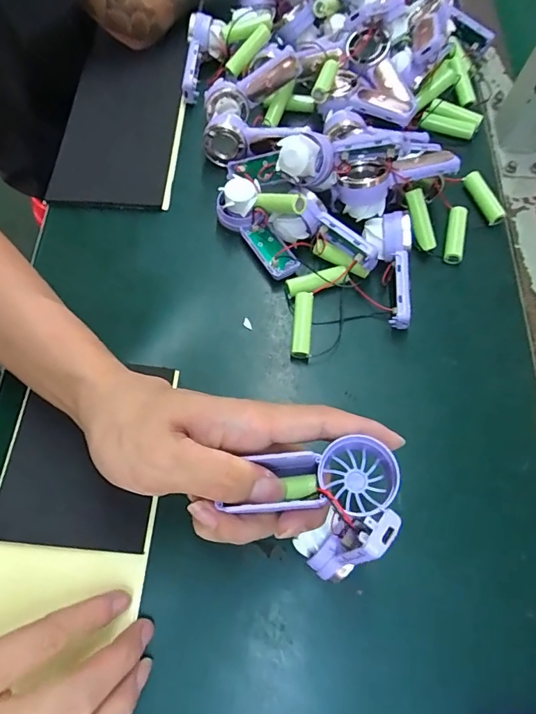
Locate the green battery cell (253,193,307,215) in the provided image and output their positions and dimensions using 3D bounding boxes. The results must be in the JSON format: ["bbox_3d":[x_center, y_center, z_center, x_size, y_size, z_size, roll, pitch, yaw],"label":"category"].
[{"bbox_3d":[0.009,-0.120,0.353,0.044,0.014,0.010,17,65,32],"label":"green battery cell"}]

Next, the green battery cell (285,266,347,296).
[{"bbox_3d":[0.039,-0.059,0.364,0.050,0.015,0.016,-14,68,-8],"label":"green battery cell"}]

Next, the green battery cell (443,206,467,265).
[{"bbox_3d":[0.157,-0.101,0.381,0.014,0.014,0.050,13,67,4],"label":"green battery cell"}]

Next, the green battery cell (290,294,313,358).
[{"bbox_3d":[0.026,-0.022,0.349,0.014,0.016,0.054,5,67,1],"label":"green battery cell"}]

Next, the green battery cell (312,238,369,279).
[{"bbox_3d":[0.059,-0.080,0.370,0.049,0.014,0.013,37,71,13],"label":"green battery cell"}]

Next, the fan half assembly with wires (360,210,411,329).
[{"bbox_3d":[0.093,-0.068,0.360,0.036,0.038,0.088,5,67,0],"label":"fan half assembly with wires"}]

